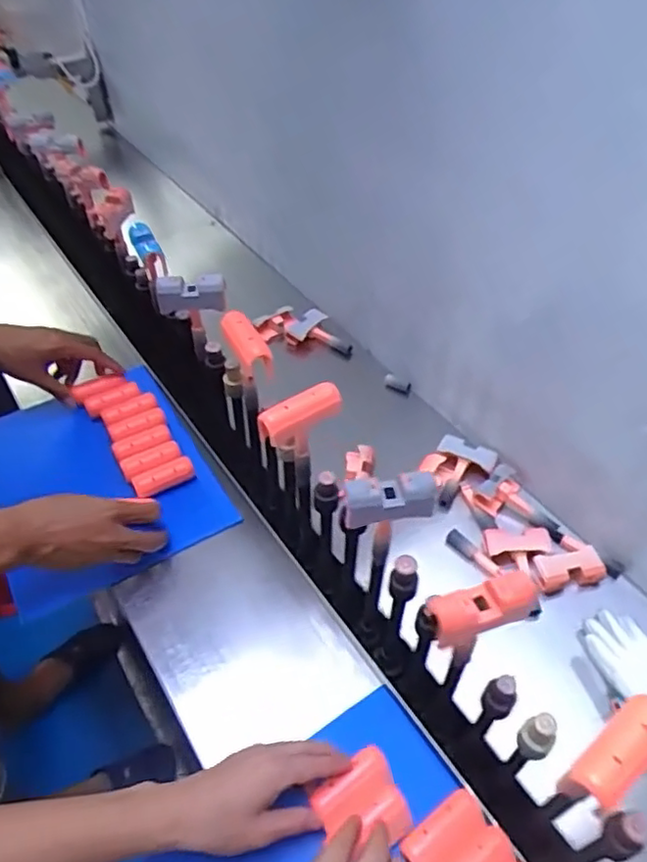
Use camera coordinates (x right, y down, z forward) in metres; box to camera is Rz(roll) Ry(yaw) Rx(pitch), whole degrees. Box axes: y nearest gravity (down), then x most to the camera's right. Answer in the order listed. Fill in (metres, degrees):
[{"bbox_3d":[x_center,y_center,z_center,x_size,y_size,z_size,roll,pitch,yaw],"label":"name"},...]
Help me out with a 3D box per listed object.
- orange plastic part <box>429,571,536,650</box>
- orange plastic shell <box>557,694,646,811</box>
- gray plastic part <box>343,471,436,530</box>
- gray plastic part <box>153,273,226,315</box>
[{"bbox_3d":[0.110,0.125,0.441,0.072,0.039,0.028,-12,47,-15],"label":"orange plastic part"},{"bbox_3d":[0.175,0.188,0.369,0.082,0.017,0.032,-33,56,-31],"label":"orange plastic shell"},{"bbox_3d":[0.053,0.056,0.509,0.072,0.038,0.028,-4,46,-8],"label":"gray plastic part"},{"bbox_3d":[-0.146,-0.150,0.690,0.075,0.039,0.024,-5,46,-9],"label":"gray plastic part"}]

